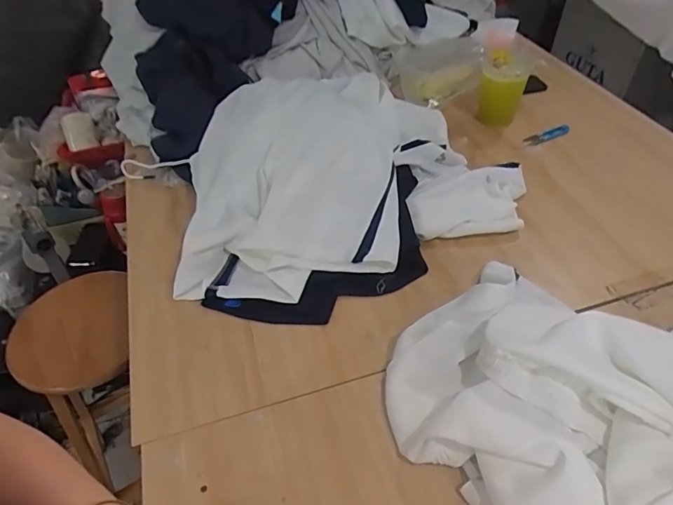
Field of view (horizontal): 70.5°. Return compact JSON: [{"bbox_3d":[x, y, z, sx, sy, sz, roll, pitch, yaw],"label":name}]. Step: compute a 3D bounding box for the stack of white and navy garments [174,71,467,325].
[{"bbox_3d":[-0.045,-0.141,0.871,0.470,0.192,0.528,8,47,10],"label":"stack of white and navy garments"}]

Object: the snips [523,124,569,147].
[{"bbox_3d":[0.488,-0.270,1.099,0.120,0.018,0.024,-16,47,-13],"label":"snips"}]

